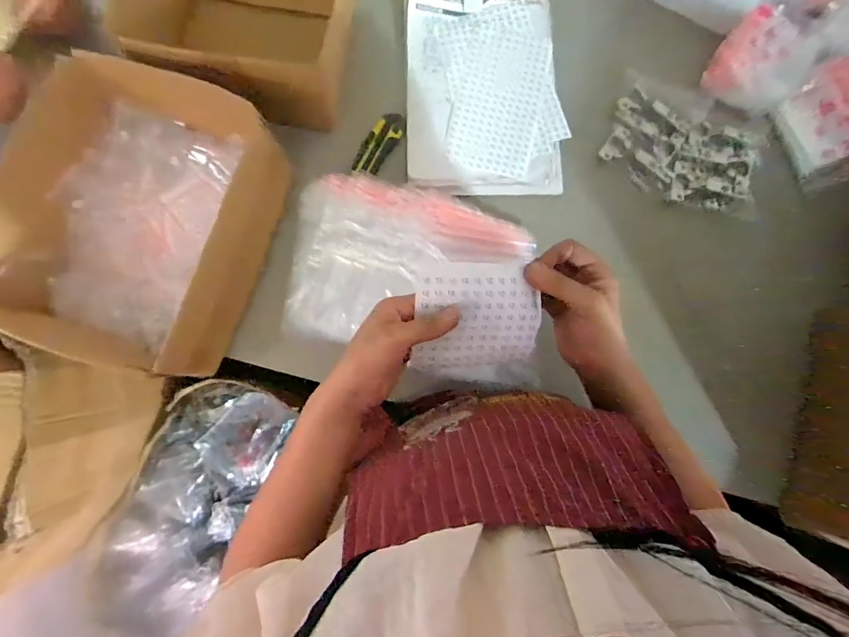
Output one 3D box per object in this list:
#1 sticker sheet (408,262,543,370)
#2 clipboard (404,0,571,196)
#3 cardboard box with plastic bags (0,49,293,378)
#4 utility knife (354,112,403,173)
[{"bbox_3d":[0.047,0.010,0.413,0.120,0.013,0.118,4,119,-8],"label":"sticker sheet"},{"bbox_3d":[0.088,-0.349,0.644,0.228,0.021,0.323,-1,82,-3],"label":"clipboard"},{"bbox_3d":[-0.361,-0.123,0.547,0.286,0.154,0.321,20,82,0],"label":"cardboard box with plastic bags"},{"bbox_3d":[-0.065,-0.254,0.615,0.037,0.011,0.103,31,82,2],"label":"utility knife"}]

